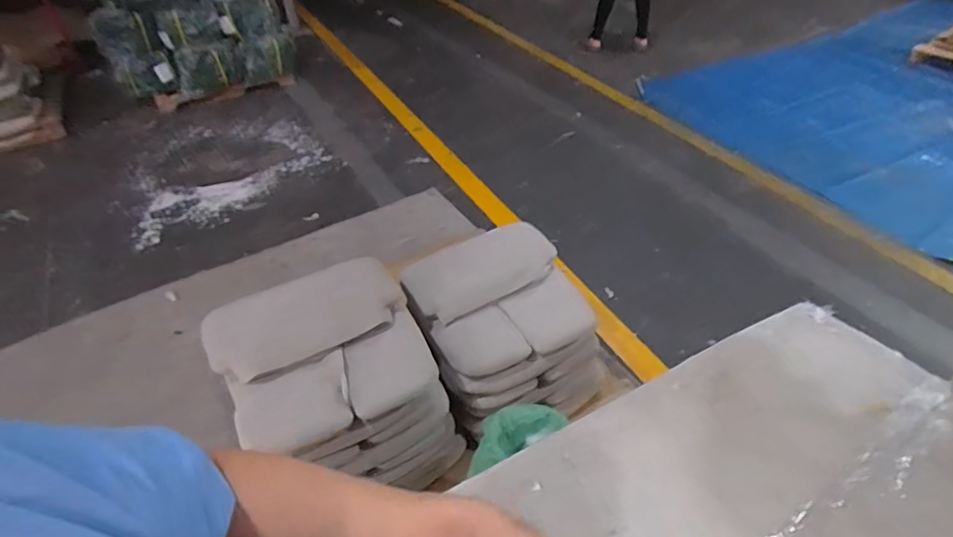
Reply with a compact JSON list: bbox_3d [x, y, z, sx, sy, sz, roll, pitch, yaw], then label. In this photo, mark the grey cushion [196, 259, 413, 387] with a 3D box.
[{"bbox_3d":[-0.408,0.115,1.278,0.449,0.068,0.205,-23,70,-22],"label":"grey cushion"}]

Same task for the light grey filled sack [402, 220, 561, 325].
[{"bbox_3d":[0.010,0.018,1.600,0.439,0.100,0.217,-25,65,-17],"label":"light grey filled sack"}]

